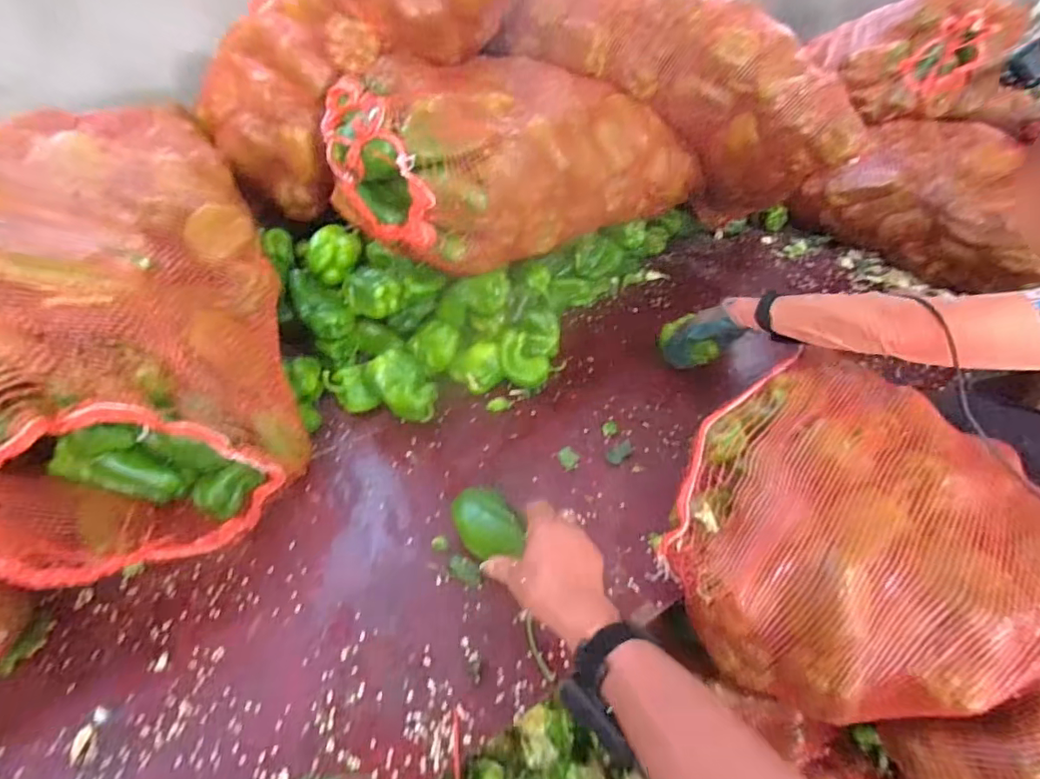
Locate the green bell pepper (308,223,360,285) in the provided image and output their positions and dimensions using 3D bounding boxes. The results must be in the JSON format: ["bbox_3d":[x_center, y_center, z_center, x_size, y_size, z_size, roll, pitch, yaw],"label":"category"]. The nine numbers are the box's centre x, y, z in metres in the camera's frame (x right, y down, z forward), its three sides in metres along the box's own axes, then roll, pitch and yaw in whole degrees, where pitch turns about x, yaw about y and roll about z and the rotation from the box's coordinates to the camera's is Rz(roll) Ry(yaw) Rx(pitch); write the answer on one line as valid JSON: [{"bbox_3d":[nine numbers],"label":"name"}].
[{"bbox_3d":[-0.328,-0.241,0.924,0.071,0.060,0.104,2,42,3],"label":"green bell pepper"}]

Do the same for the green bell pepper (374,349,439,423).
[{"bbox_3d":[-0.190,-0.003,0.865,0.097,0.094,0.101,-14,43,-17],"label":"green bell pepper"}]

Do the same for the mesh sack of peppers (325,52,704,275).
[{"bbox_3d":[0.000,-0.423,0.937,0.609,0.233,0.302,-32,50,-30],"label":"mesh sack of peppers"}]

